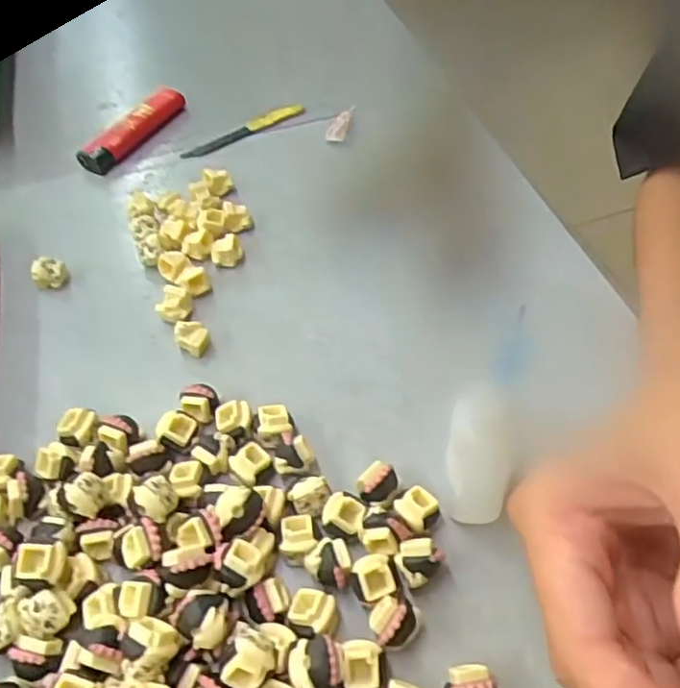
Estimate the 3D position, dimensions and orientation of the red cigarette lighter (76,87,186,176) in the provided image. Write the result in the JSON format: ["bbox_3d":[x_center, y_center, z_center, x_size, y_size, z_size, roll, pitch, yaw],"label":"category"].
[{"bbox_3d":[-0.126,-0.132,0.402,0.018,0.016,0.078,24,54,18],"label":"red cigarette lighter"}]

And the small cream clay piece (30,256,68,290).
[{"bbox_3d":[-0.144,-0.035,0.326,0.016,0.013,0.012,-19,53,-15],"label":"small cream clay piece"}]

